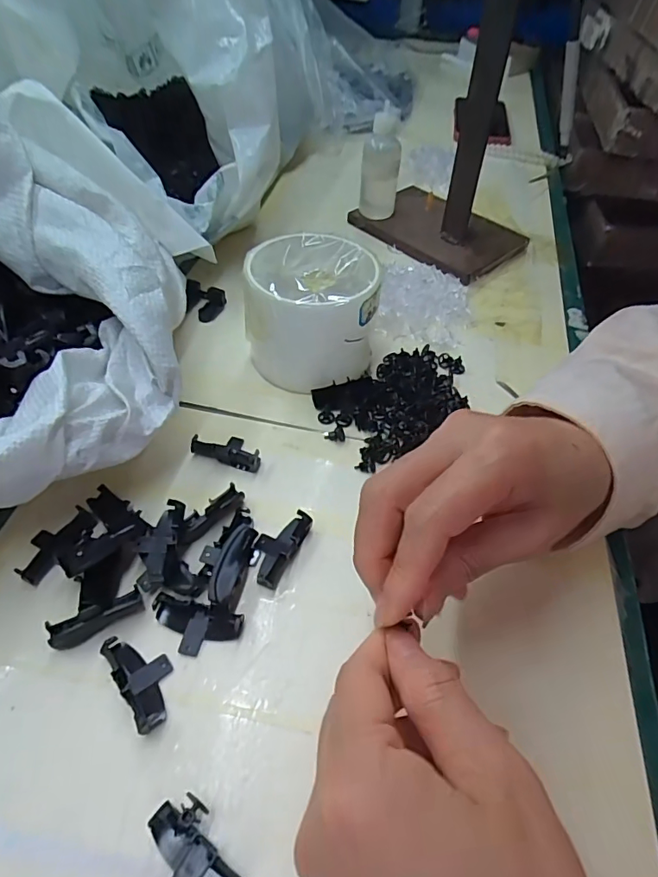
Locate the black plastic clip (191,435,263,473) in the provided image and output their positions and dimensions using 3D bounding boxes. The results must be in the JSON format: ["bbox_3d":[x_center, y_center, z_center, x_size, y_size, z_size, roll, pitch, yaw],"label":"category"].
[{"bbox_3d":[-0.060,0.005,0.298,0.043,0.010,0.022,16,50,10],"label":"black plastic clip"}]

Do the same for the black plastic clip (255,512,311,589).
[{"bbox_3d":[-0.028,0.055,0.256,0.024,0.013,0.041,25,52,17],"label":"black plastic clip"}]

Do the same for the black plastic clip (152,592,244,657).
[{"bbox_3d":[-0.062,0.087,0.228,0.042,0.010,0.022,7,49,2],"label":"black plastic clip"}]

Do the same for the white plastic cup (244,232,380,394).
[{"bbox_3d":[-0.012,-0.083,0.333,0.084,0.072,0.086,2,49,-2],"label":"white plastic cup"}]

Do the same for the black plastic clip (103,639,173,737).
[{"bbox_3d":[-0.081,0.103,0.214,0.021,0.009,0.043,-30,57,-26],"label":"black plastic clip"}]

